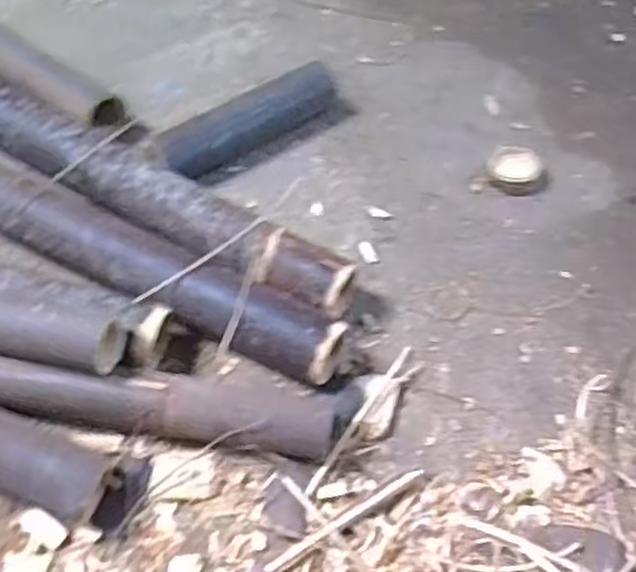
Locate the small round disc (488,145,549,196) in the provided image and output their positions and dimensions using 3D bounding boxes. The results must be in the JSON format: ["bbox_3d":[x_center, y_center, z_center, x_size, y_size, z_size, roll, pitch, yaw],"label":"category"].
[{"bbox_3d":[0.243,-0.143,0.885,0.069,0.020,0.076,17,56,9],"label":"small round disc"}]

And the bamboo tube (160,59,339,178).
[{"bbox_3d":[-0.080,-0.201,0.877,0.057,0.048,0.248,40,63,22],"label":"bamboo tube"}]

